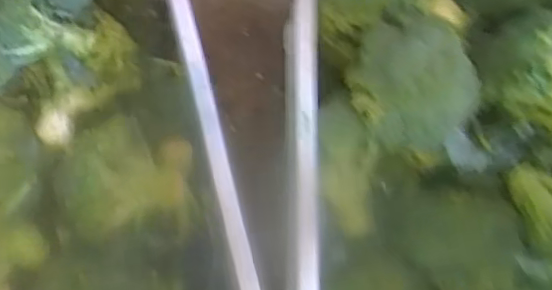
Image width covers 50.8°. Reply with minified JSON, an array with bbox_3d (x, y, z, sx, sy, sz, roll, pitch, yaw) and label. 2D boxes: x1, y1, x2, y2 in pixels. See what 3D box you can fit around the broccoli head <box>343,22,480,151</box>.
[{"bbox_3d":[0.132,-0.061,0.564,0.115,0.076,0.111,1,76,-3],"label":"broccoli head"}]

